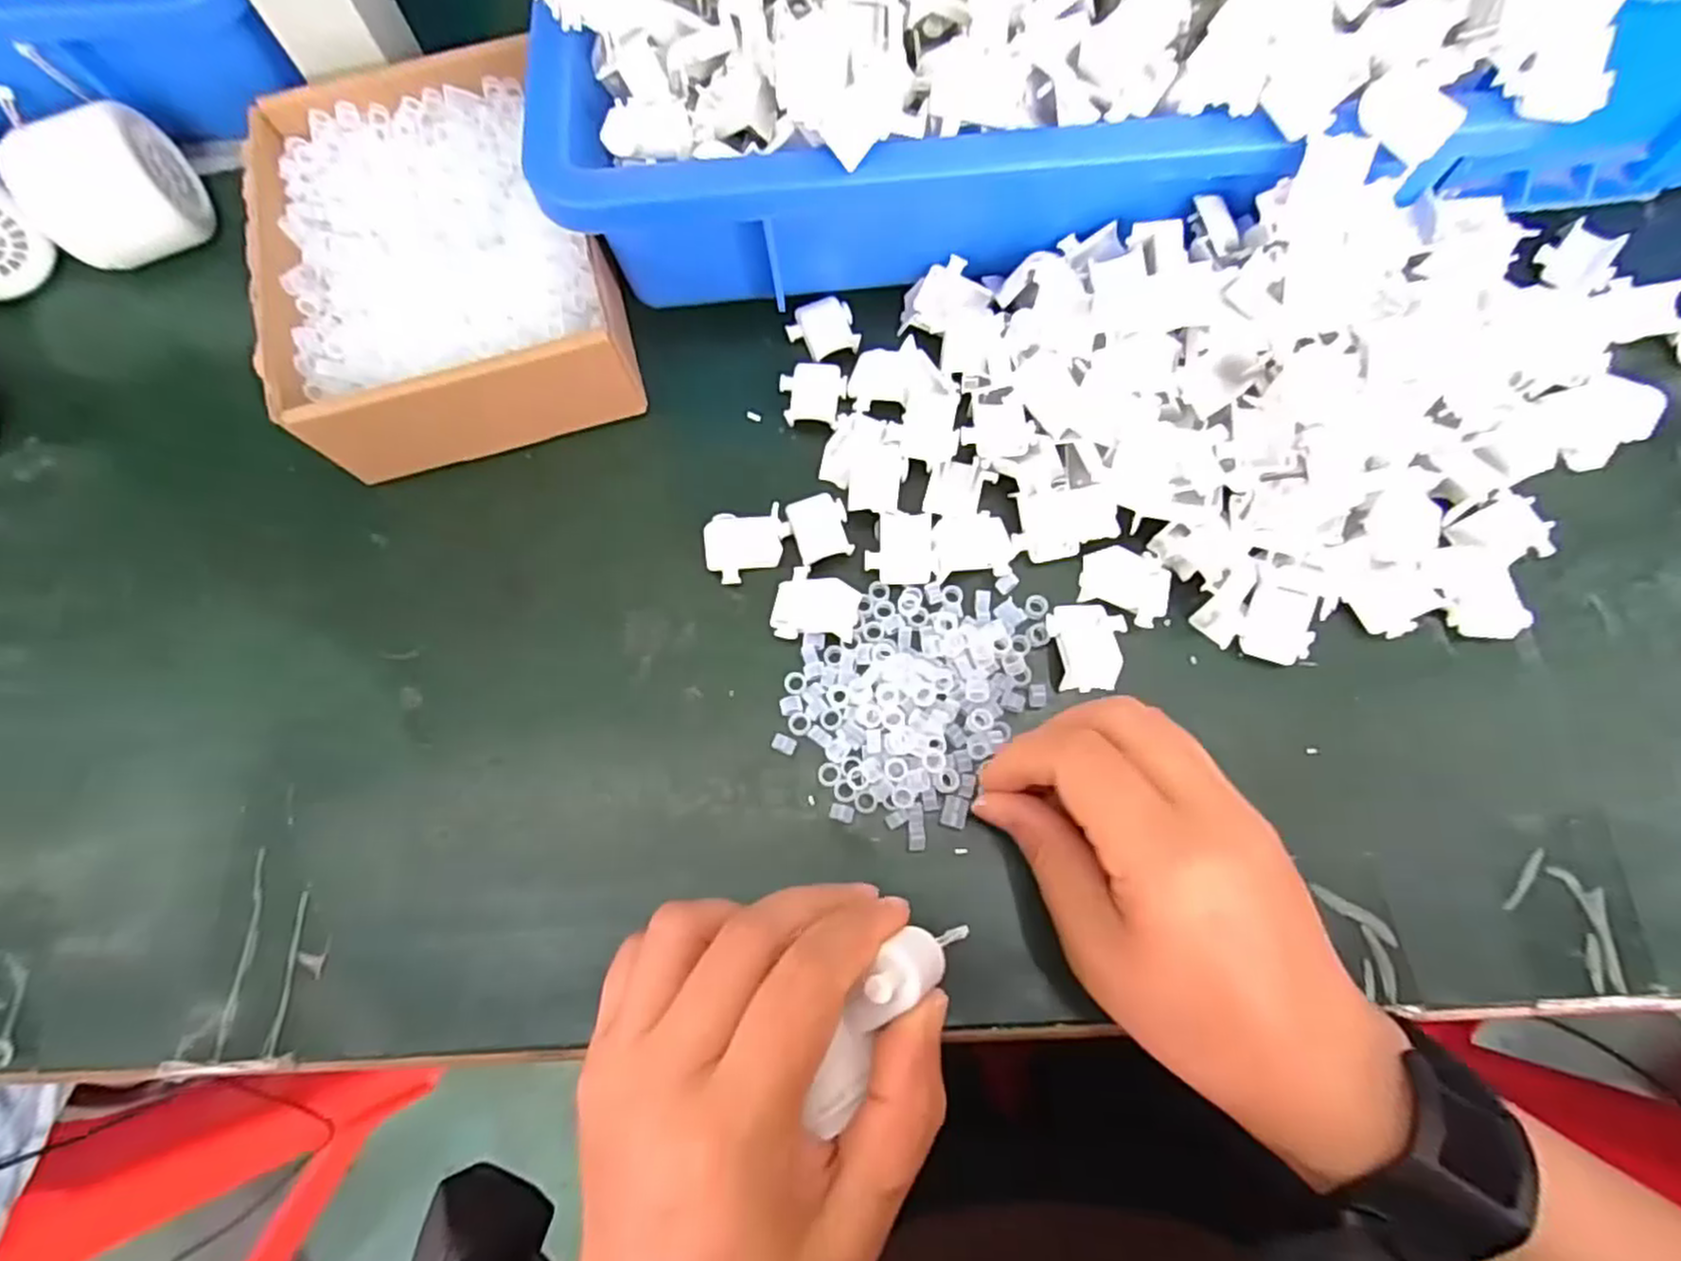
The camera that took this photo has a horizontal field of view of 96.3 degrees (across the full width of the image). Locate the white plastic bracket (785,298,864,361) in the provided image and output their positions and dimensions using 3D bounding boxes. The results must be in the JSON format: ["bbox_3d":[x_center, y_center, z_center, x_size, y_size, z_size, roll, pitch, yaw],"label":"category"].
[{"bbox_3d":[-0.008,-0.136,0.339,0.030,0.007,0.027,-20,74,-4],"label":"white plastic bracket"}]

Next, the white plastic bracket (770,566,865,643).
[{"bbox_3d":[-0.010,-0.010,0.302,0.034,0.004,0.029,4,74,3],"label":"white plastic bracket"}]

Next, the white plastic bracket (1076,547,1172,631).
[{"bbox_3d":[0.114,-0.018,0.301,0.033,0.008,0.031,18,75,7],"label":"white plastic bracket"}]

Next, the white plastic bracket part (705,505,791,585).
[{"bbox_3d":[-0.039,-0.035,0.309,0.035,0.011,0.029,-2,74,1],"label":"white plastic bracket part"}]

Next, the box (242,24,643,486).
[{"bbox_3d":[-0.171,-0.163,0.330,0.133,0.050,0.181,-14,74,-2],"label":"box"}]

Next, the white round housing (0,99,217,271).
[{"bbox_3d":[-0.341,-0.205,0.348,0.063,0.050,0.055,-20,74,-4],"label":"white round housing"}]

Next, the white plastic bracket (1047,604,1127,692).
[{"bbox_3d":[0.097,0.006,0.293,0.029,0.004,0.033,-3,74,1],"label":"white plastic bracket"}]

